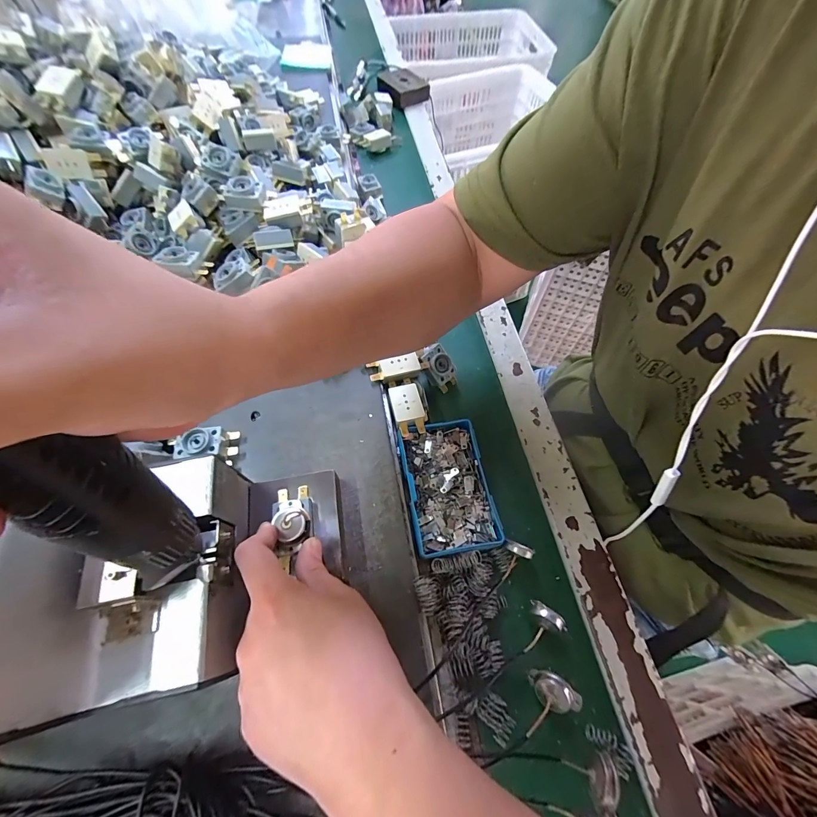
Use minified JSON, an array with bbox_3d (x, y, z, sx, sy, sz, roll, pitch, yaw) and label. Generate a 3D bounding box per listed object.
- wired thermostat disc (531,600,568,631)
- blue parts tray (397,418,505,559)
[{"bbox_3d":[0.105,0.161,0.283,0.028,0.021,0.014,31,65,15],"label":"wired thermostat disc"},{"bbox_3d":[0.034,0.069,0.331,0.071,0.025,0.113,-9,62,-6],"label":"blue parts tray"}]

